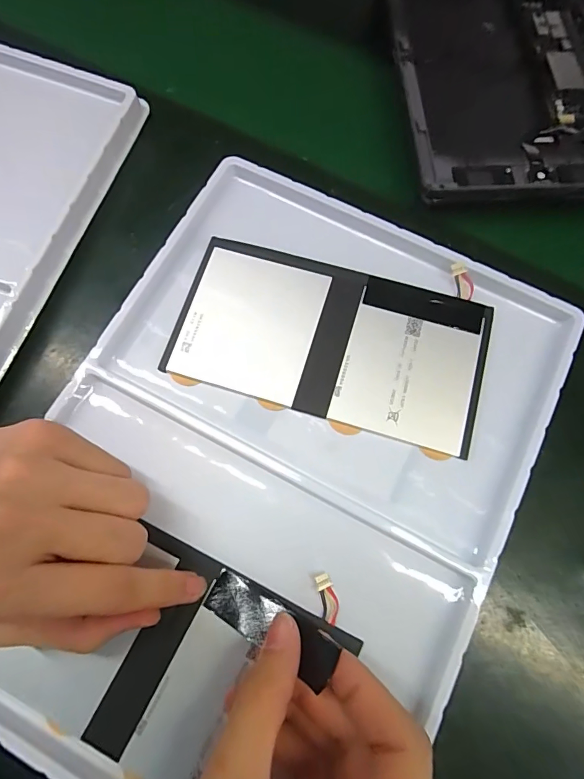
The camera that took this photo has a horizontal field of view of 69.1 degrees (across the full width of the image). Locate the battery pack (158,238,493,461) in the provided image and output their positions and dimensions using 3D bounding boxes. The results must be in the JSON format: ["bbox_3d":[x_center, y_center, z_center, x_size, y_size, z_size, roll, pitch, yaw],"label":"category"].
[{"bbox_3d":[0.023,-0.030,0.243,0.171,0.009,0.096,15,76,4],"label":"battery pack"}]

